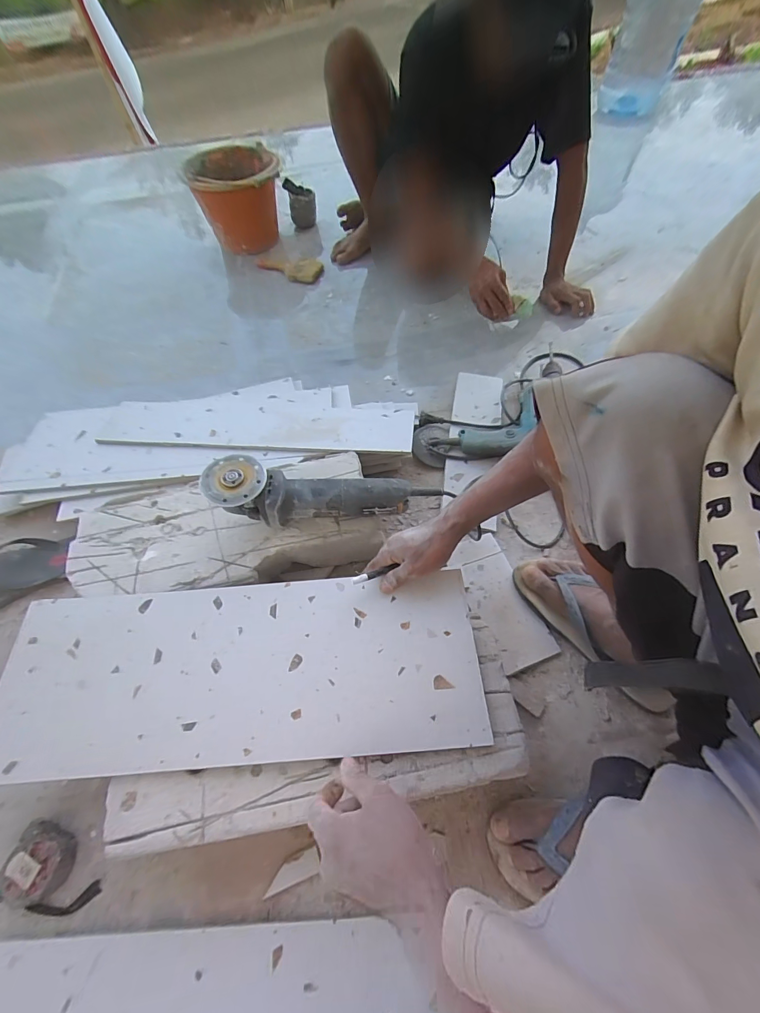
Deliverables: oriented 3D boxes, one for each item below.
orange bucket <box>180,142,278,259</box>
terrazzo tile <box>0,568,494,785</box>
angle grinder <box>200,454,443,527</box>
[{"bbox_3d":[-0.419,-0.916,1.164,0.257,0.209,0.265,-15,61,-6],"label":"orange bucket"},{"bbox_3d":[-0.170,0.195,0.470,0.569,0.010,0.203,-4,58,0],"label":"terrazzo tile"},{"bbox_3d":[-0.076,-0.029,0.552,0.320,0.081,0.078,-7,60,-1],"label":"angle grinder"}]

